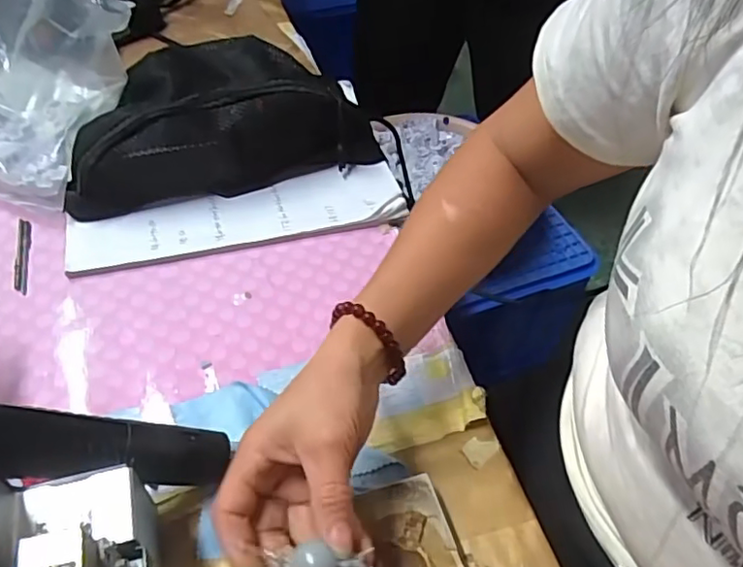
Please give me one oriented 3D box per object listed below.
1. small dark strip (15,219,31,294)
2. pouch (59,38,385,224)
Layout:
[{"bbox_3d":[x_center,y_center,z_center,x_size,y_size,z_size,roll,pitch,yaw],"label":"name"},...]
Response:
[{"bbox_3d":[-0.287,-0.025,0.494,0.010,0.005,0.078,-13,54,-13],"label":"small dark strip"},{"bbox_3d":[-0.139,-0.157,0.552,0.276,0.076,0.136,-12,54,-12],"label":"pouch"}]

